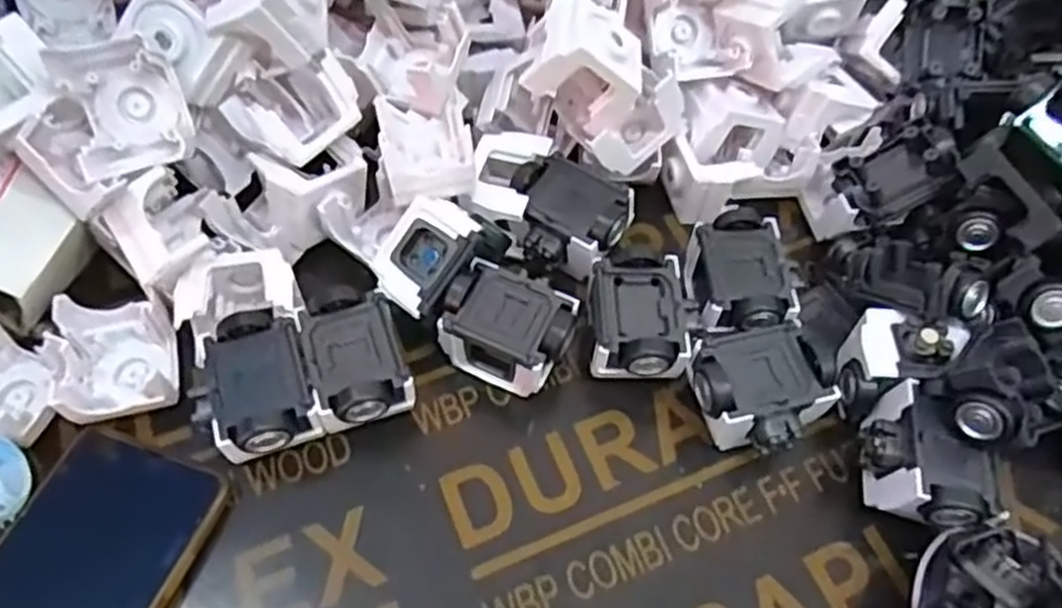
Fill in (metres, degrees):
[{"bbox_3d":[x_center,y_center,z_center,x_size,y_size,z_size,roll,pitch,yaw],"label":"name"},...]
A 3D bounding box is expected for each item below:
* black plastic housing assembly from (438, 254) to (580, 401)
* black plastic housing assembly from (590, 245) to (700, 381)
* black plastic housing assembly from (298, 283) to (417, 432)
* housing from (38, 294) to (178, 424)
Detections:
[{"bbox_3d":[-0.010,0.013,0.377,0.060,0.047,0.047,23,60,11],"label":"black plastic housing assembly"},{"bbox_3d":[0.054,0.012,0.384,0.049,0.043,0.064,3,58,-1],"label":"black plastic housing assembly"},{"bbox_3d":[-0.083,0.029,0.364,0.043,0.043,0.068,-18,61,-14],"label":"black plastic housing assembly"},{"bbox_3d":[-0.193,0.026,0.356,0.049,0.033,0.053,-16,61,-12],"label":"housing"}]

